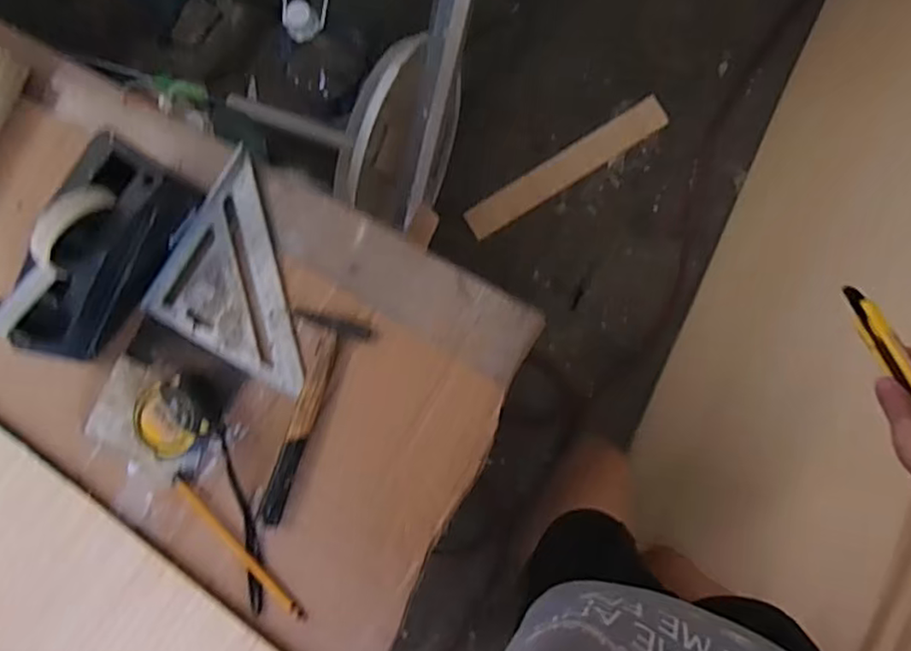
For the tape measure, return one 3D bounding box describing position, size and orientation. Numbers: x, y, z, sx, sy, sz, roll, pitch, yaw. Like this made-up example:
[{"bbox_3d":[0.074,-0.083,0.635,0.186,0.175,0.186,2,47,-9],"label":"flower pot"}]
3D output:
[{"bbox_3d":[-0.264,0.089,0.608,0.058,0.044,0.068,-33,84,2],"label":"tape measure"}]

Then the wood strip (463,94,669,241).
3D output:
[{"bbox_3d":[0.234,-0.341,1.396,0.472,0.021,0.075,-31,85,4],"label":"wood strip"}]

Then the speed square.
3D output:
[{"bbox_3d":[-0.233,-0.041,0.633,0.129,0.019,0.230,-13,84,3],"label":"speed square"}]

